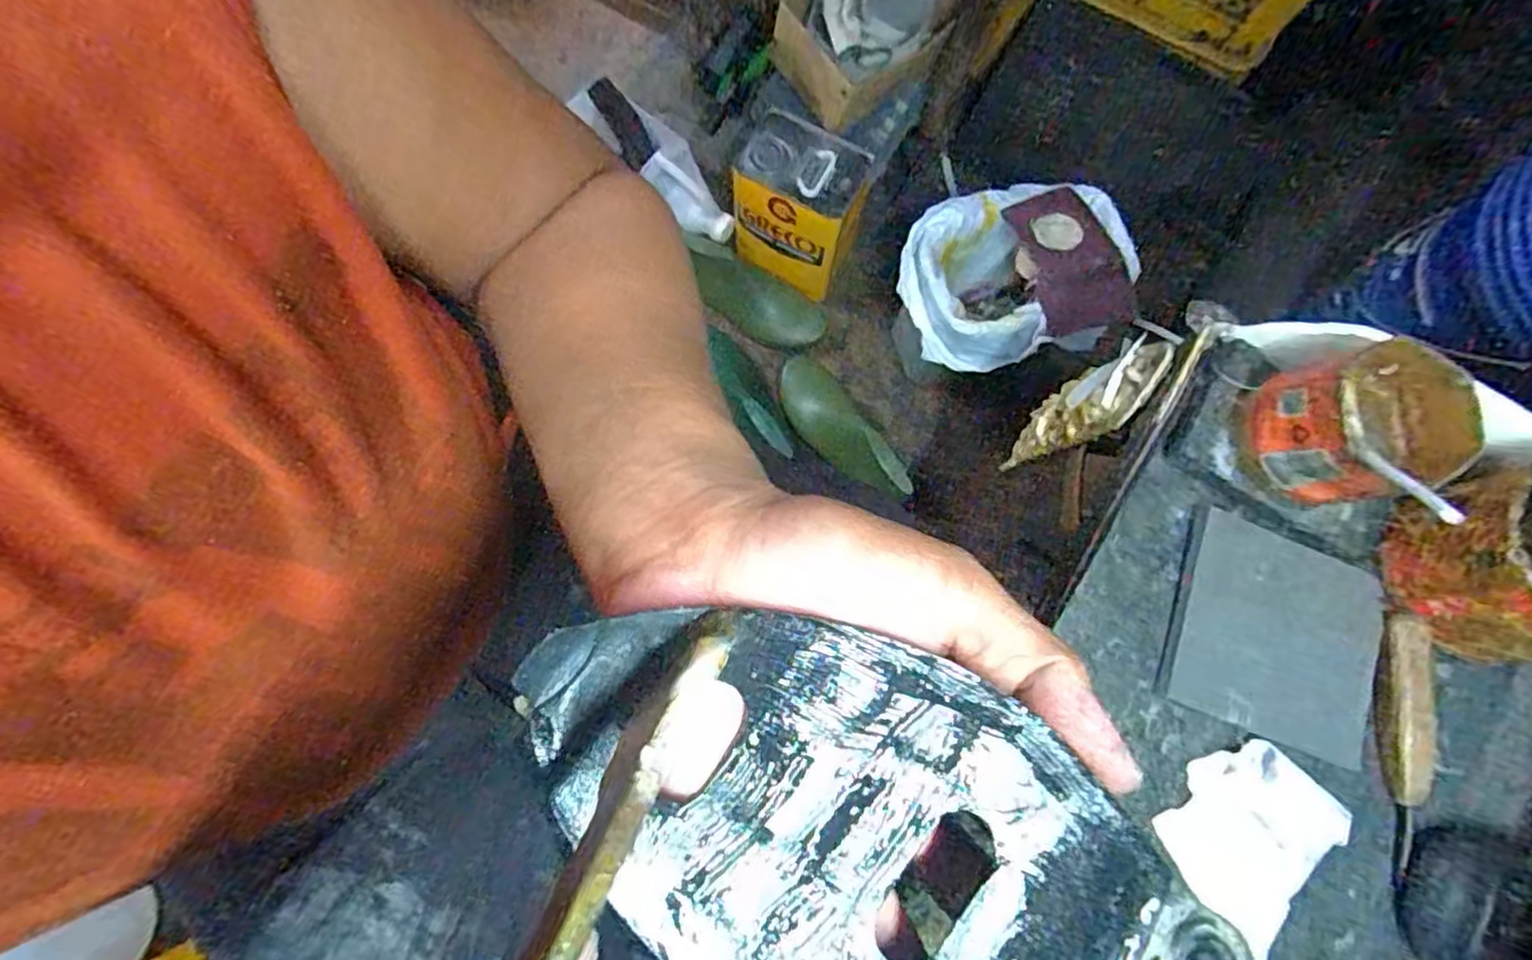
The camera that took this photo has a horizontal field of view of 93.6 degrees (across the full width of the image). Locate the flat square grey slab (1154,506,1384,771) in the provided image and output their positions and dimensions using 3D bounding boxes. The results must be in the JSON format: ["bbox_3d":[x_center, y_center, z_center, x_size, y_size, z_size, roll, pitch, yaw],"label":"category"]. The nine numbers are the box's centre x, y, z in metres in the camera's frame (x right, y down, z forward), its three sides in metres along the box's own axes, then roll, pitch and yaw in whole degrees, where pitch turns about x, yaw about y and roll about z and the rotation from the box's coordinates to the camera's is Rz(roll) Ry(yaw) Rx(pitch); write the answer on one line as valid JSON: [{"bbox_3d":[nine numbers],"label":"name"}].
[{"bbox_3d":[0.299,0.092,0.420,0.123,0.015,0.112,21,78,3],"label":"flat square grey slab"}]

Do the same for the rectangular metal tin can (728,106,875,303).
[{"bbox_3d":[0.047,-0.370,1.002,0.180,0.198,0.129,30,79,5],"label":"rectangular metal tin can"}]

